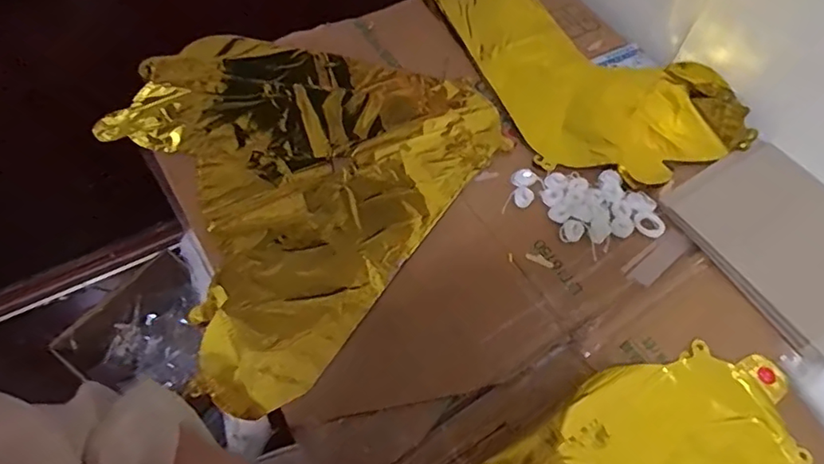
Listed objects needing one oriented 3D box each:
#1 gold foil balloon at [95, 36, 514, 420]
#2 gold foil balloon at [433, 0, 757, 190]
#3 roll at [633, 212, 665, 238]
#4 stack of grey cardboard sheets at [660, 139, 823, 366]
[{"bbox_3d":[-0.146,-0.073,0.577,0.363,0.028,0.390,34,63,15],"label":"gold foil balloon"},{"bbox_3d":[0.198,-0.224,0.673,0.249,0.028,0.403,-17,62,-13],"label":"gold foil balloon"},{"bbox_3d":[0.233,-0.007,0.548,0.030,0.006,0.025,41,65,18],"label":"roll"},{"bbox_3d":[0.374,0.005,0.548,0.173,0.013,0.199,-27,65,-18],"label":"stack of grey cardboard sheets"}]

